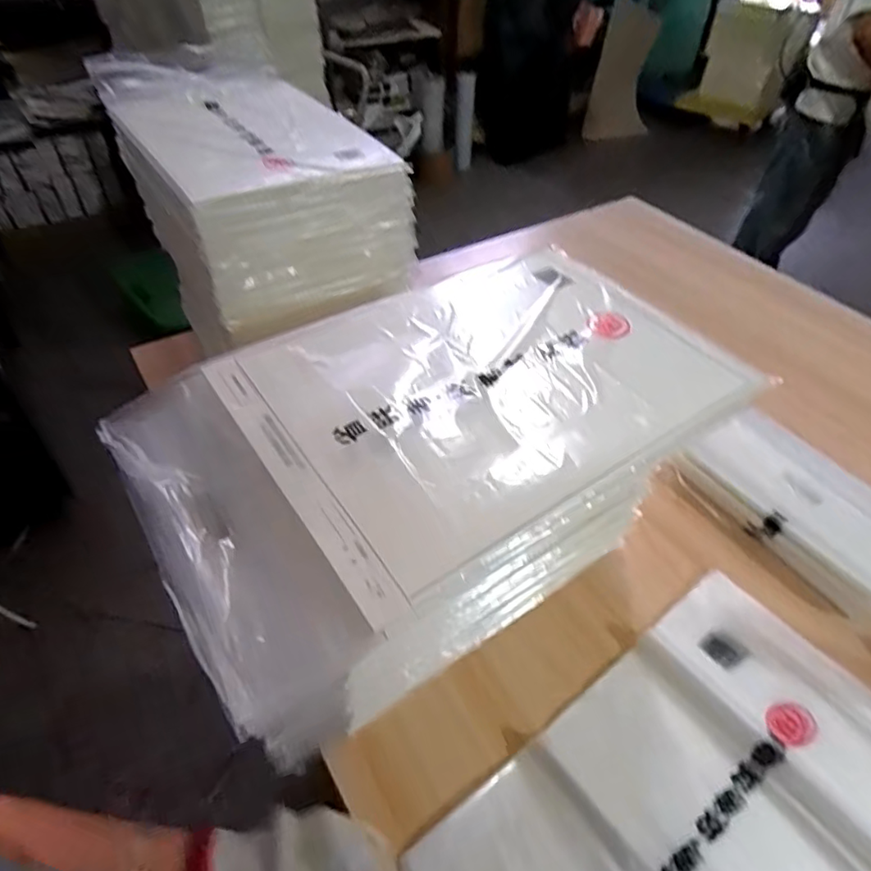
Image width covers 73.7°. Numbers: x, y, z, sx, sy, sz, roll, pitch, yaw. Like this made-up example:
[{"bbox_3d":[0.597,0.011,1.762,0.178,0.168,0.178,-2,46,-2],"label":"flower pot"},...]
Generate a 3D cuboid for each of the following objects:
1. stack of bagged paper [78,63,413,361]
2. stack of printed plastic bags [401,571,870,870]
[{"bbox_3d":[-0.273,-0.387,0.868,0.282,0.181,0.492,-24,52,-23],"label":"stack of bagged paper"},{"bbox_3d":[0.246,0.348,0.529,0.483,0.014,0.281,-28,54,-26],"label":"stack of printed plastic bags"}]

